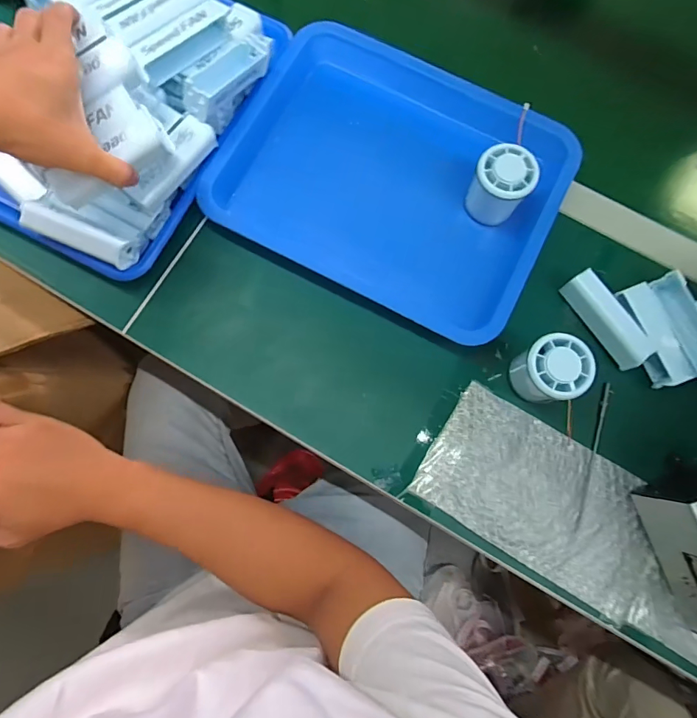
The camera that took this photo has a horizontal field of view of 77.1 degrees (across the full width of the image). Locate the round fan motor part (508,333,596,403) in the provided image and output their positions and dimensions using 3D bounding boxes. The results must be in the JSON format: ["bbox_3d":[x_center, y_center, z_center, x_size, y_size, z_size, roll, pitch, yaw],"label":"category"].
[{"bbox_3d":[0.183,0.011,0.404,0.052,0.062,0.055,-32,80,-8],"label":"round fan motor part"}]

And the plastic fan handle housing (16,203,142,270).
[{"bbox_3d":[-0.257,-0.120,0.419,0.102,0.028,0.035,22,77,-12],"label":"plastic fan handle housing"}]

